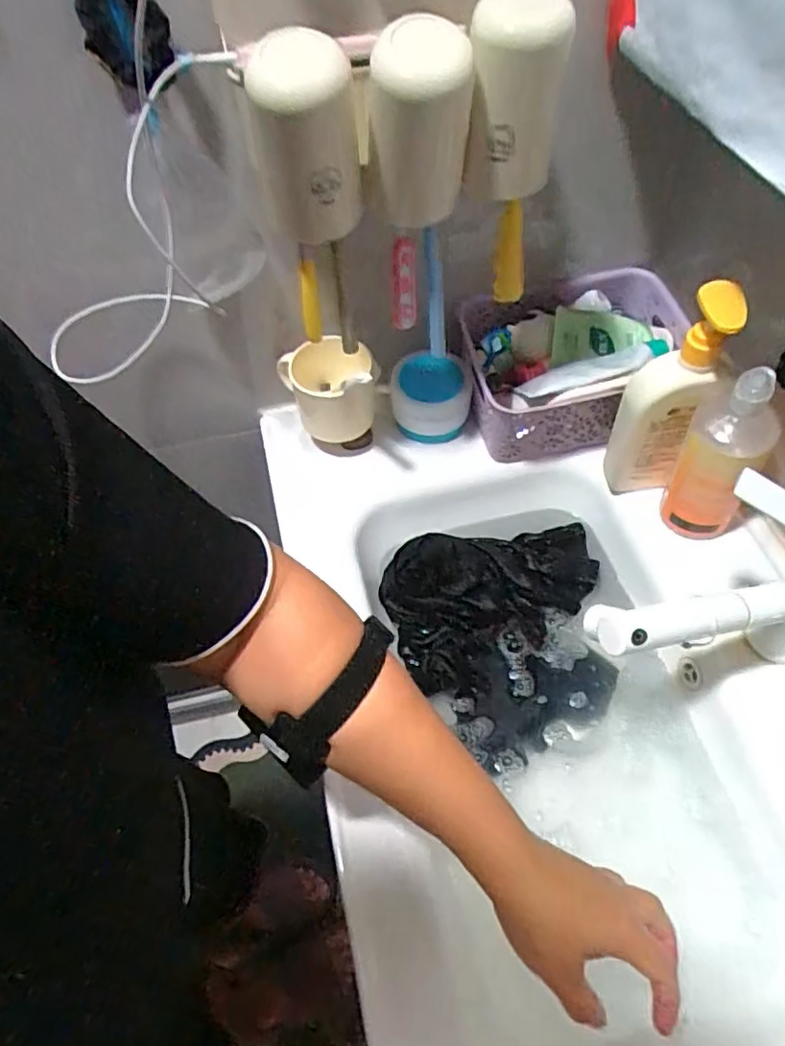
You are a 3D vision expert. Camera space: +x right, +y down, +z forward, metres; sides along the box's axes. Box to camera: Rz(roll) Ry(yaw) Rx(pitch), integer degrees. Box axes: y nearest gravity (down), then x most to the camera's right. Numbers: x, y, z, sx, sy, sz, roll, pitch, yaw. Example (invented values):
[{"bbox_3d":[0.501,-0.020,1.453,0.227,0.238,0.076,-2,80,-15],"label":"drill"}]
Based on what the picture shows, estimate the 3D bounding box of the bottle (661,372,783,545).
[{"bbox_3d":[0.298,-0.059,0.565,0.073,0.186,0.068,-1,56,2],"label":"bottle"}]

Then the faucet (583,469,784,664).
[{"bbox_3d":[0.247,0.056,0.489,0.210,0.184,0.080,-11,56,-5],"label":"faucet"}]

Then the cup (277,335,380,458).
[{"bbox_3d":[-0.063,-0.137,0.691,0.102,0.122,0.084,-14,56,-7],"label":"cup"}]

